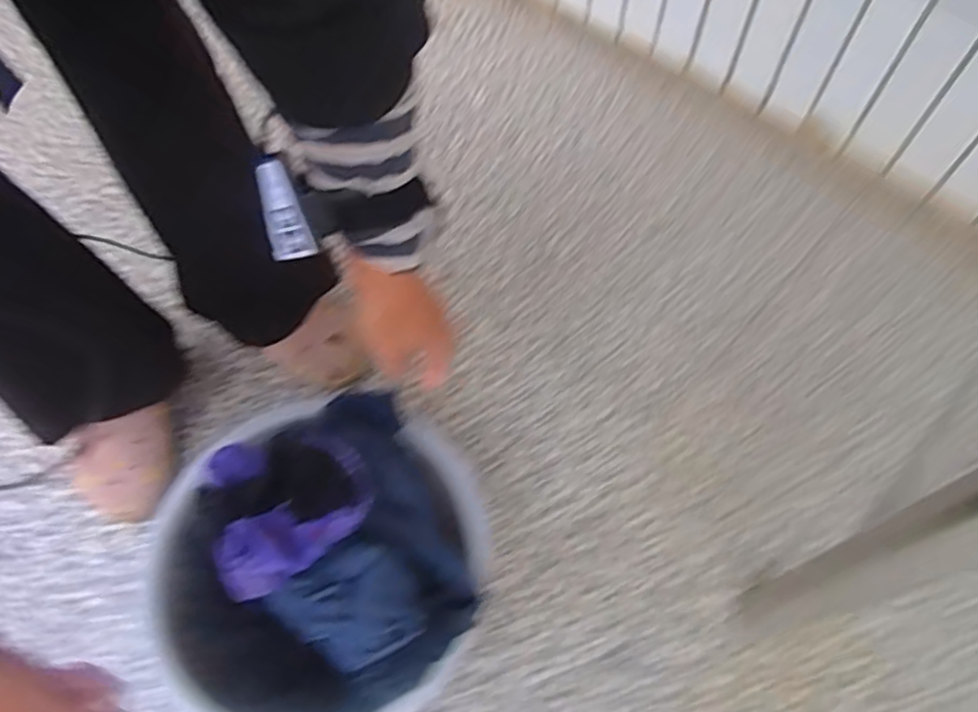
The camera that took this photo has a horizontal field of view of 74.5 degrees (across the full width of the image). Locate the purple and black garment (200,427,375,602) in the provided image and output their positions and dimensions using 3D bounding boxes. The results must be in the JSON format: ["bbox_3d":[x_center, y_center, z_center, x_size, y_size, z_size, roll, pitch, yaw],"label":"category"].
[{"bbox_3d":[-0.164,0.120,0.524,0.127,0.068,0.127,-14,63,-8],"label":"purple and black garment"}]

